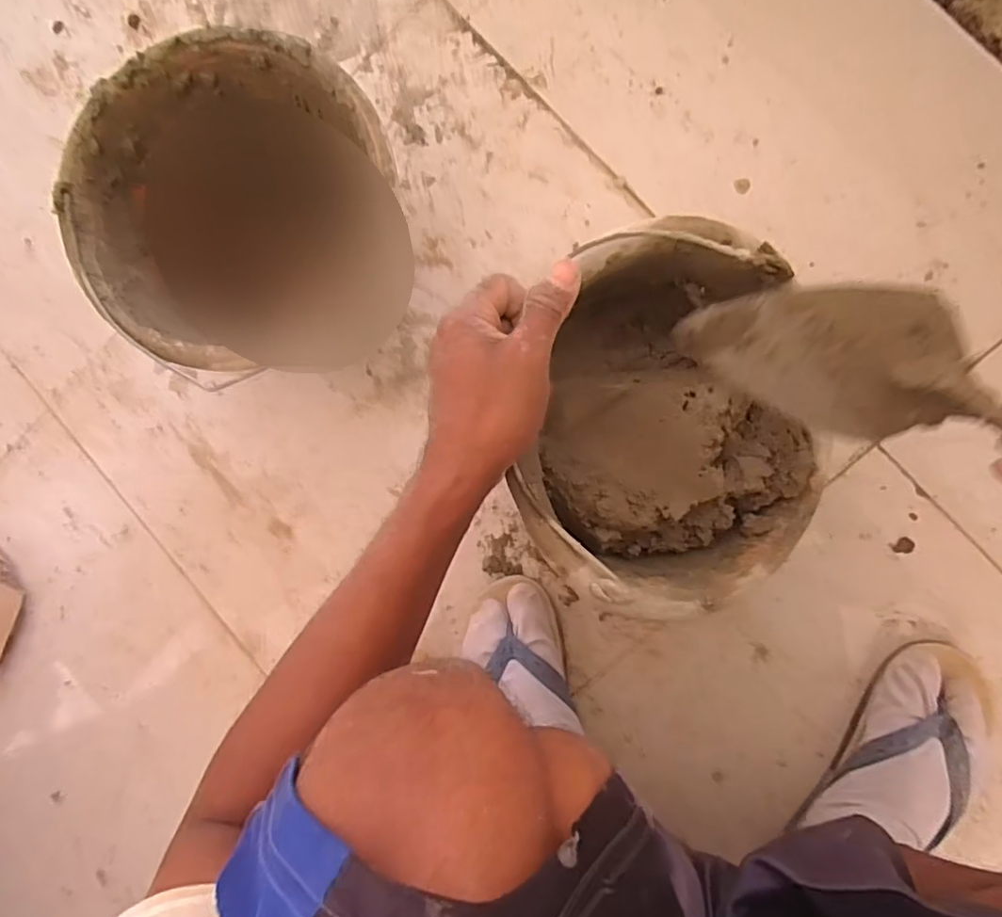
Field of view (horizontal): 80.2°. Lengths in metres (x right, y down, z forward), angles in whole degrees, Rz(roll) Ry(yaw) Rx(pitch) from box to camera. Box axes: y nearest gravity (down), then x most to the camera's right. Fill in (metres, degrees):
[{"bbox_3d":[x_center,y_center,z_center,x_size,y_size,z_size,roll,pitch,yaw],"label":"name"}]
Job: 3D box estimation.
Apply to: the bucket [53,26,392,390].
[{"bbox_3d":[-0.211,-0.212,0.519,0.202,0.179,0.242,41,97,6],"label":"bucket"}]

